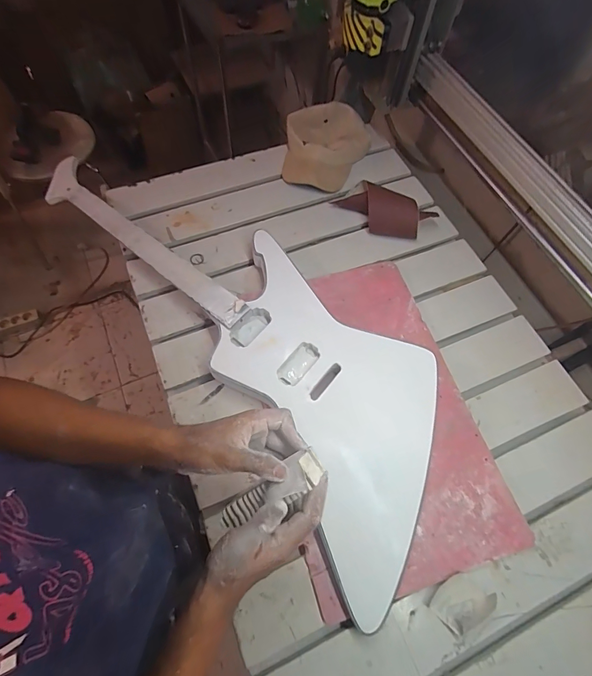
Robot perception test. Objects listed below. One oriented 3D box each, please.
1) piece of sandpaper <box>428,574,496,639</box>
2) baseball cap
[{"bbox_3d":[0.232,0.368,0.513,0.076,0.027,0.054,-37,71,-18],"label":"piece of sandpaper"},{"bbox_3d":[0.076,-0.458,0.880,0.198,0.083,0.216,4,64,0],"label":"baseball cap"}]

